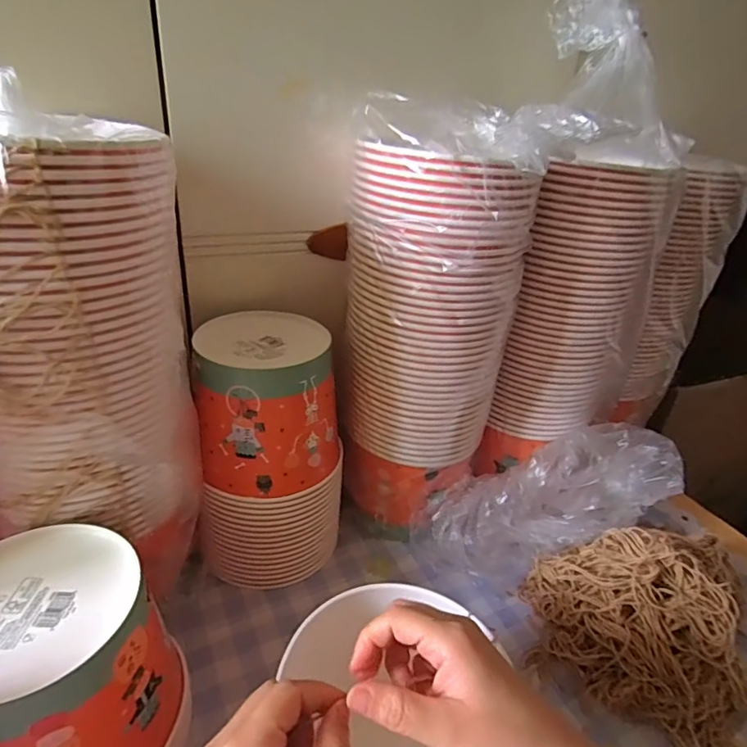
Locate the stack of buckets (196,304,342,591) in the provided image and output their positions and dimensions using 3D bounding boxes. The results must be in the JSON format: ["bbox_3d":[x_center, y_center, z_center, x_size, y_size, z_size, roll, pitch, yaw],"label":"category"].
[{"bbox_3d":[-0.106,0.083,0.535,0.144,0.251,0.135,2,30,-5],"label":"stack of buckets"}]

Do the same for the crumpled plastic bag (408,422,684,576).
[{"bbox_3d":[0.190,0.151,0.555,0.289,0.126,0.099,-23,31,5],"label":"crumpled plastic bag"}]

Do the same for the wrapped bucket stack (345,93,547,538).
[{"bbox_3d":[0.058,-0.042,0.525,0.149,0.415,0.136,21,33,25],"label":"wrapped bucket stack"}]

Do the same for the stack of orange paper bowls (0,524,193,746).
[{"bbox_3d":[-0.214,0.219,0.352,0.147,0.161,0.147,-14,35,-30],"label":"stack of orange paper bowls"}]

